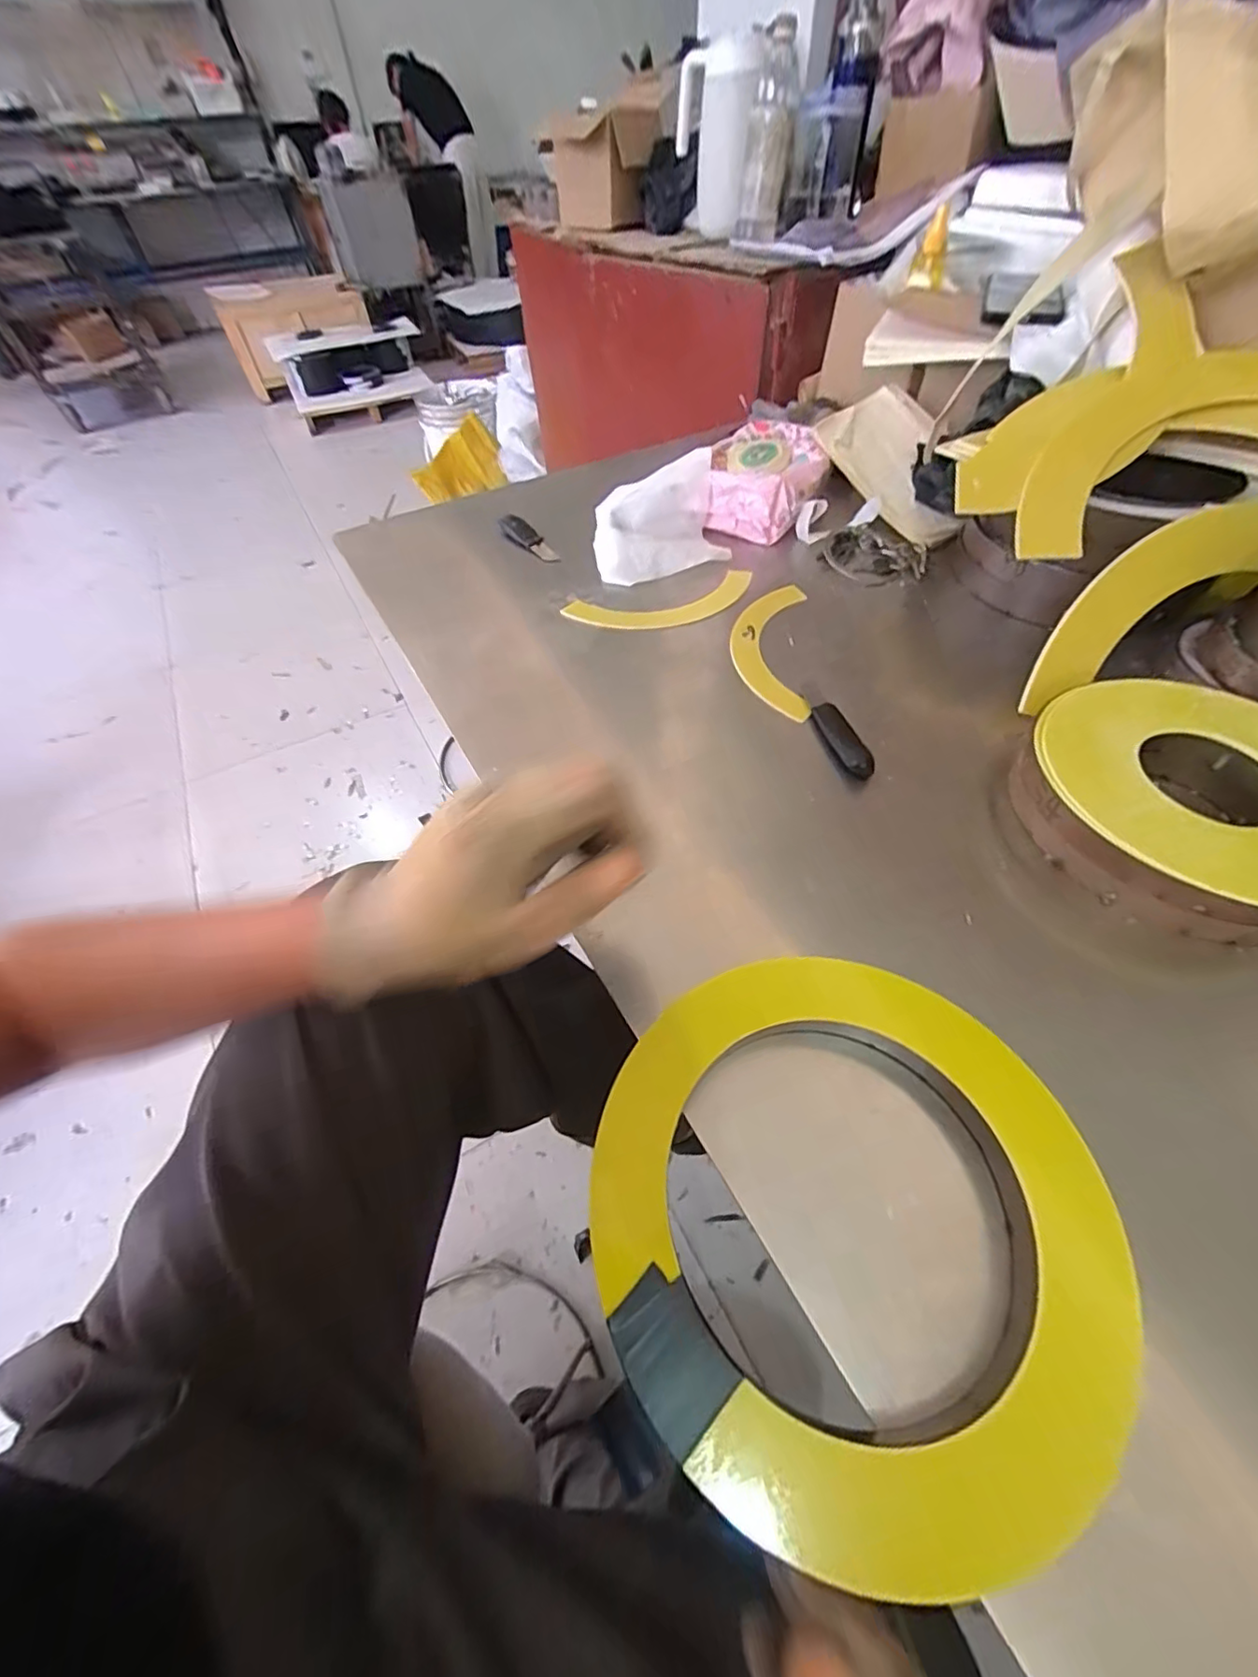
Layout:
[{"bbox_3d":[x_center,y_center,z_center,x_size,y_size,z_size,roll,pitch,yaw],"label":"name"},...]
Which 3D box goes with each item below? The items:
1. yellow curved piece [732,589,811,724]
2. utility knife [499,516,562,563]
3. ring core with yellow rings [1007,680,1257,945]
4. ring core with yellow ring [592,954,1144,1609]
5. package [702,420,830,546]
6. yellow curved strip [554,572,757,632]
[{"bbox_3d":[0.128,-0.177,0.515,0.066,0.005,0.192,6,52,8],"label":"yellow curved piece"},{"bbox_3d":[-0.116,-0.339,0.642,0.028,0.019,0.106,-28,56,-19],"label":"utility knife"},{"bbox_3d":[0.359,-0.025,0.361,0.181,0.049,0.188,-23,54,-15],"label":"ring core with yellow rings"},{"bbox_3d":[0.090,0.156,0.247,0.201,0.035,0.210,-1,54,2],"label":"ring core with yellow ring"},{"bbox_3d":[0.162,-0.418,0.662,0.123,0.063,0.188,15,54,14],"label":"package"},{"bbox_3d":[0.038,-0.233,0.564,0.195,0.007,0.066,-17,53,-10],"label":"yellow curved strip"}]

